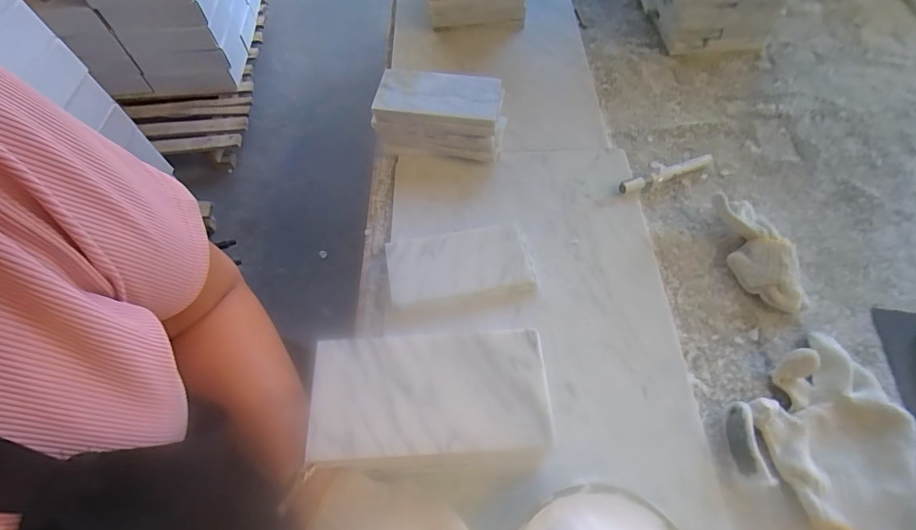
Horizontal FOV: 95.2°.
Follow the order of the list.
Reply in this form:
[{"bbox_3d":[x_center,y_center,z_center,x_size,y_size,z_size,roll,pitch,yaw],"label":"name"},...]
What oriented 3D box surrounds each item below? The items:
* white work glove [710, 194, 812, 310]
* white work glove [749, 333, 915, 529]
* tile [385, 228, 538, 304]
[{"bbox_3d":[0.326,-0.020,0.462,0.054,0.044,0.144,-6,61,-2],"label":"white work glove"},{"bbox_3d":[0.340,0.148,0.373,0.152,0.030,0.126,-40,67,-19],"label":"white work glove"},{"bbox_3d":[0.001,-0.003,0.459,0.153,0.018,0.069,-7,61,-2],"label":"tile"}]

